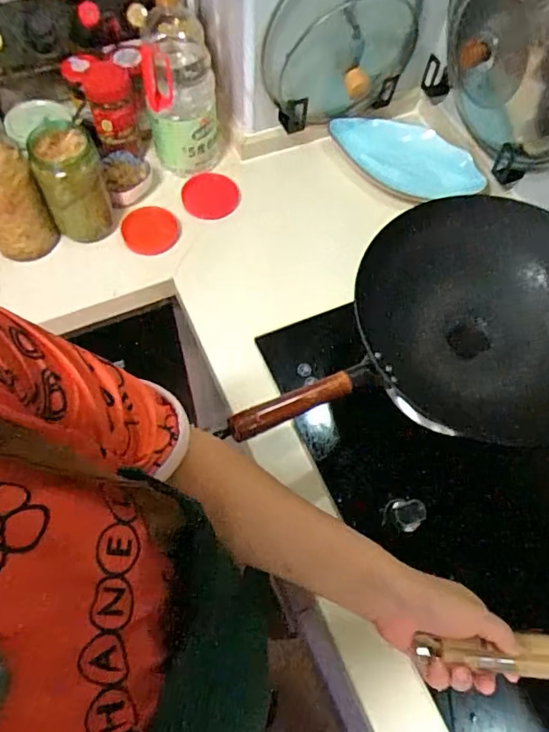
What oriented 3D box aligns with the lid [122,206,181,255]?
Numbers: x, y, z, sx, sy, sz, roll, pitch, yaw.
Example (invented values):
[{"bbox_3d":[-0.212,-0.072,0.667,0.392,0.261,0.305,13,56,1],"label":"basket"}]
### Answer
[{"bbox_3d":[-0.205,-0.230,0.897,0.091,0.015,0.092,1,76,-6],"label":"lid"}]

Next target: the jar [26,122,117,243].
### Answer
[{"bbox_3d":[-0.308,-0.274,0.825,0.093,0.174,0.100,1,63,-2],"label":"jar"}]

